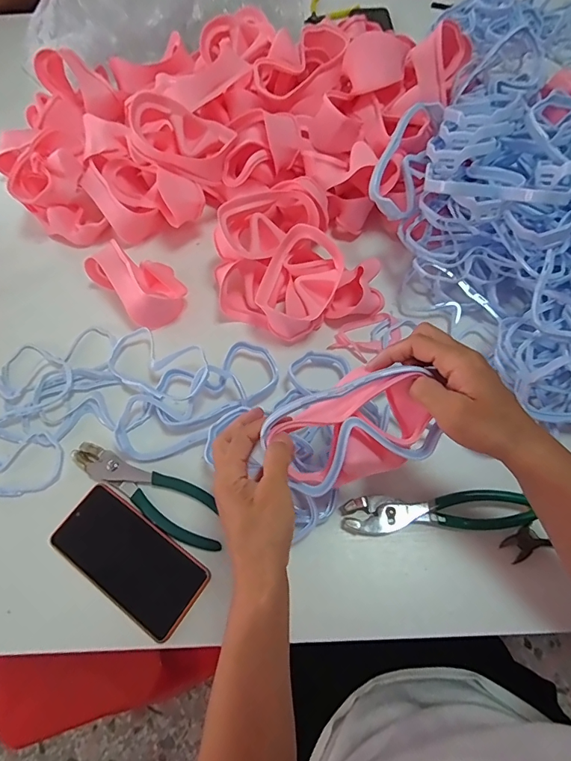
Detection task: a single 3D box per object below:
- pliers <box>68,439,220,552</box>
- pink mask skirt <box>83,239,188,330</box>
[{"bbox_3d":[-0.152,0.123,0.462,0.194,0.010,0.054,22,67,12],"label":"pliers"},{"bbox_3d":[-0.195,-0.134,0.554,0.083,0.056,0.125,-42,70,-16],"label":"pink mask skirt"}]

